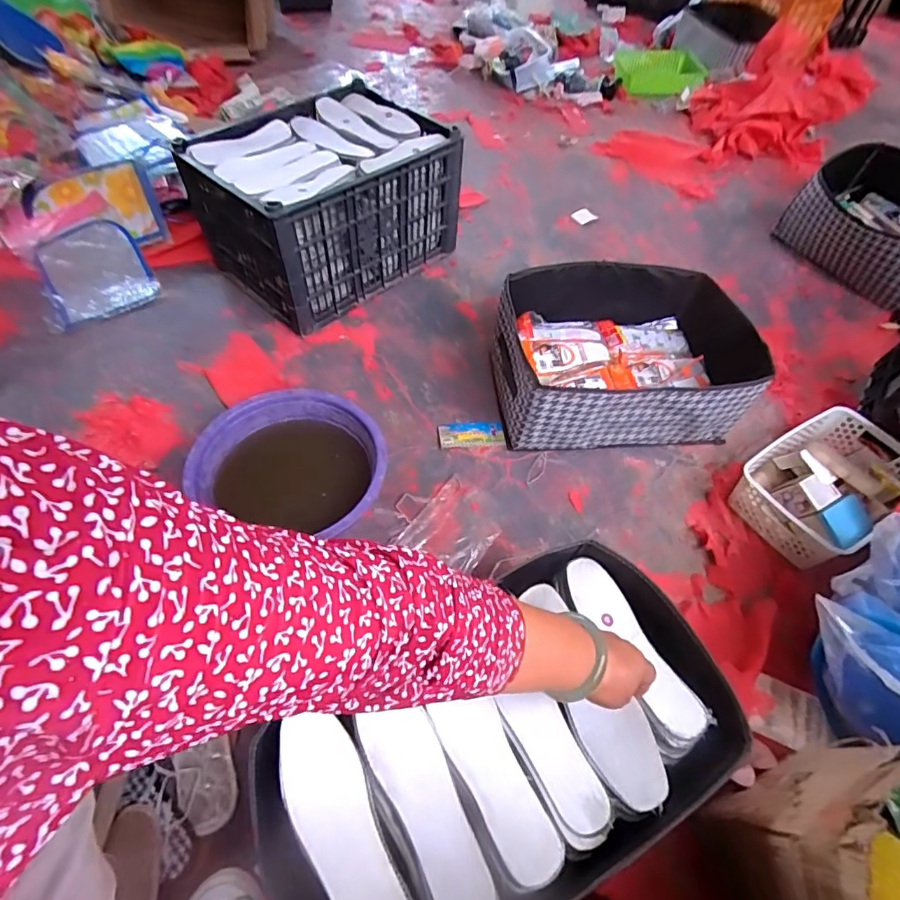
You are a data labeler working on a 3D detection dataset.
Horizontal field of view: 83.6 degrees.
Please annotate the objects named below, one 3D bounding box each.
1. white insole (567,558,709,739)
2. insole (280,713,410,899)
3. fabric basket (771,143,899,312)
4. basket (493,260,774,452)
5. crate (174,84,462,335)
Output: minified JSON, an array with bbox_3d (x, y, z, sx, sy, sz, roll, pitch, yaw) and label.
[{"bbox_3d":[0.212,0.226,0.594,0.055,0.023,0.215,-20,54,-16],"label":"white insole"},{"bbox_3d":[-0.098,0.354,0.455,0.072,0.019,0.227,-22,59,-18],"label":"insole"},{"bbox_3d":[1.108,-0.560,1.261,0.376,0.165,0.438,-37,64,-25],"label":"fabric basket"},{"bbox_3d":[0.322,-0.171,0.955,0.456,0.179,0.327,-3,55,-6],"label":"basket"},{"bbox_3d":[-0.265,-0.551,1.131,0.475,0.275,0.378,-35,63,-24],"label":"crate"}]

